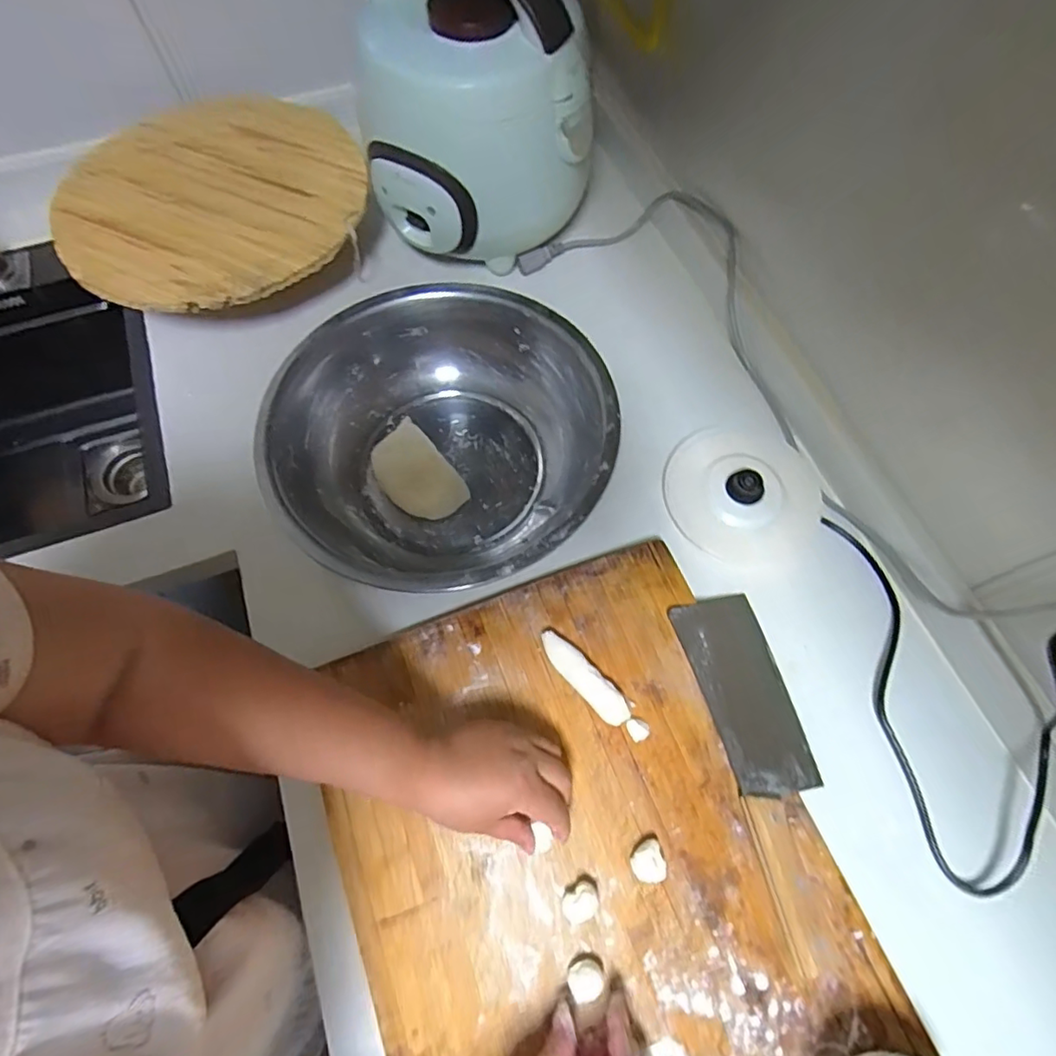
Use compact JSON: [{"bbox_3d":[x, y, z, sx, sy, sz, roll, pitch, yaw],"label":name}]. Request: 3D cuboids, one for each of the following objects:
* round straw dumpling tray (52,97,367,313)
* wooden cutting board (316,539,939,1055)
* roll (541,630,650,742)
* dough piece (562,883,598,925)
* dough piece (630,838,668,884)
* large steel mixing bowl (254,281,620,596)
[{"bbox_3d":[-0.355,-0.384,0.647,0.324,0.024,0.326,-7,67,-6],"label":"round straw dumpling tray"},{"bbox_3d":[0.053,0.279,0.421,0.346,0.034,0.492,-19,69,-10],"label":"wooden cutting board"},{"bbox_3d":[0.054,0.135,0.483,0.026,0.020,0.115,-42,72,-16],"label":"roll"},{"bbox_3d":[0.038,0.277,0.418,0.025,0.018,0.025,0,66,0],"label":"dough piece"},{"bbox_3d":[0.091,0.252,0.428,0.026,0.025,0.026,0,66,0],"label":"dough piece"},{"bbox_3d":[-0.084,-0.082,0.554,0.308,0.111,0.305,0,66,0],"label":"large steel mixing bowl"}]

